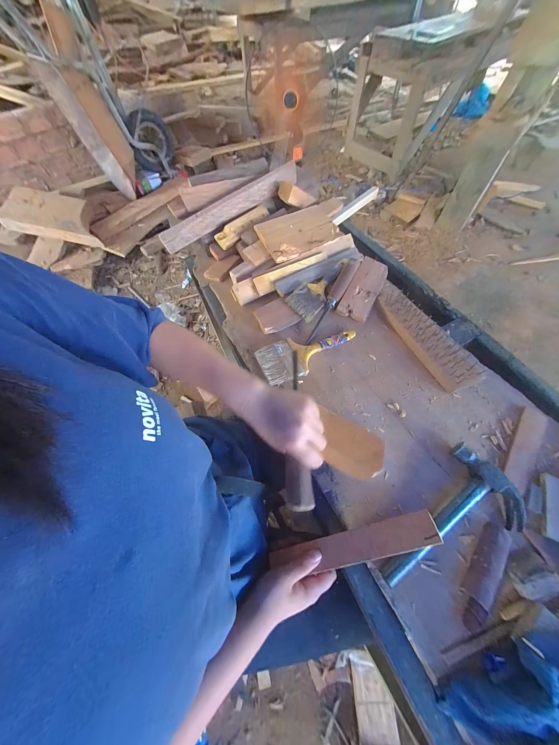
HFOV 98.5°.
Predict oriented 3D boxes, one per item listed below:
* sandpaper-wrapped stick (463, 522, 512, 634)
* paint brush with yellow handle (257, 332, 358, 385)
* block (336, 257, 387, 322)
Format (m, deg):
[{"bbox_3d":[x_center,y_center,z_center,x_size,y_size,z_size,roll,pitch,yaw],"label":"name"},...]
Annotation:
[{"bbox_3d":[0.274,0.266,0.319,0.028,0.023,0.134,36,68,20],"label":"sandpaper-wrapped stick"},{"bbox_3d":[0.061,-0.045,0.500,0.208,0.016,0.094,-22,62,-9],"label":"paint brush with yellow handle"},{"bbox_3d":[0.199,-0.197,0.563,0.068,0.036,0.170,25,65,15],"label":"block"}]

